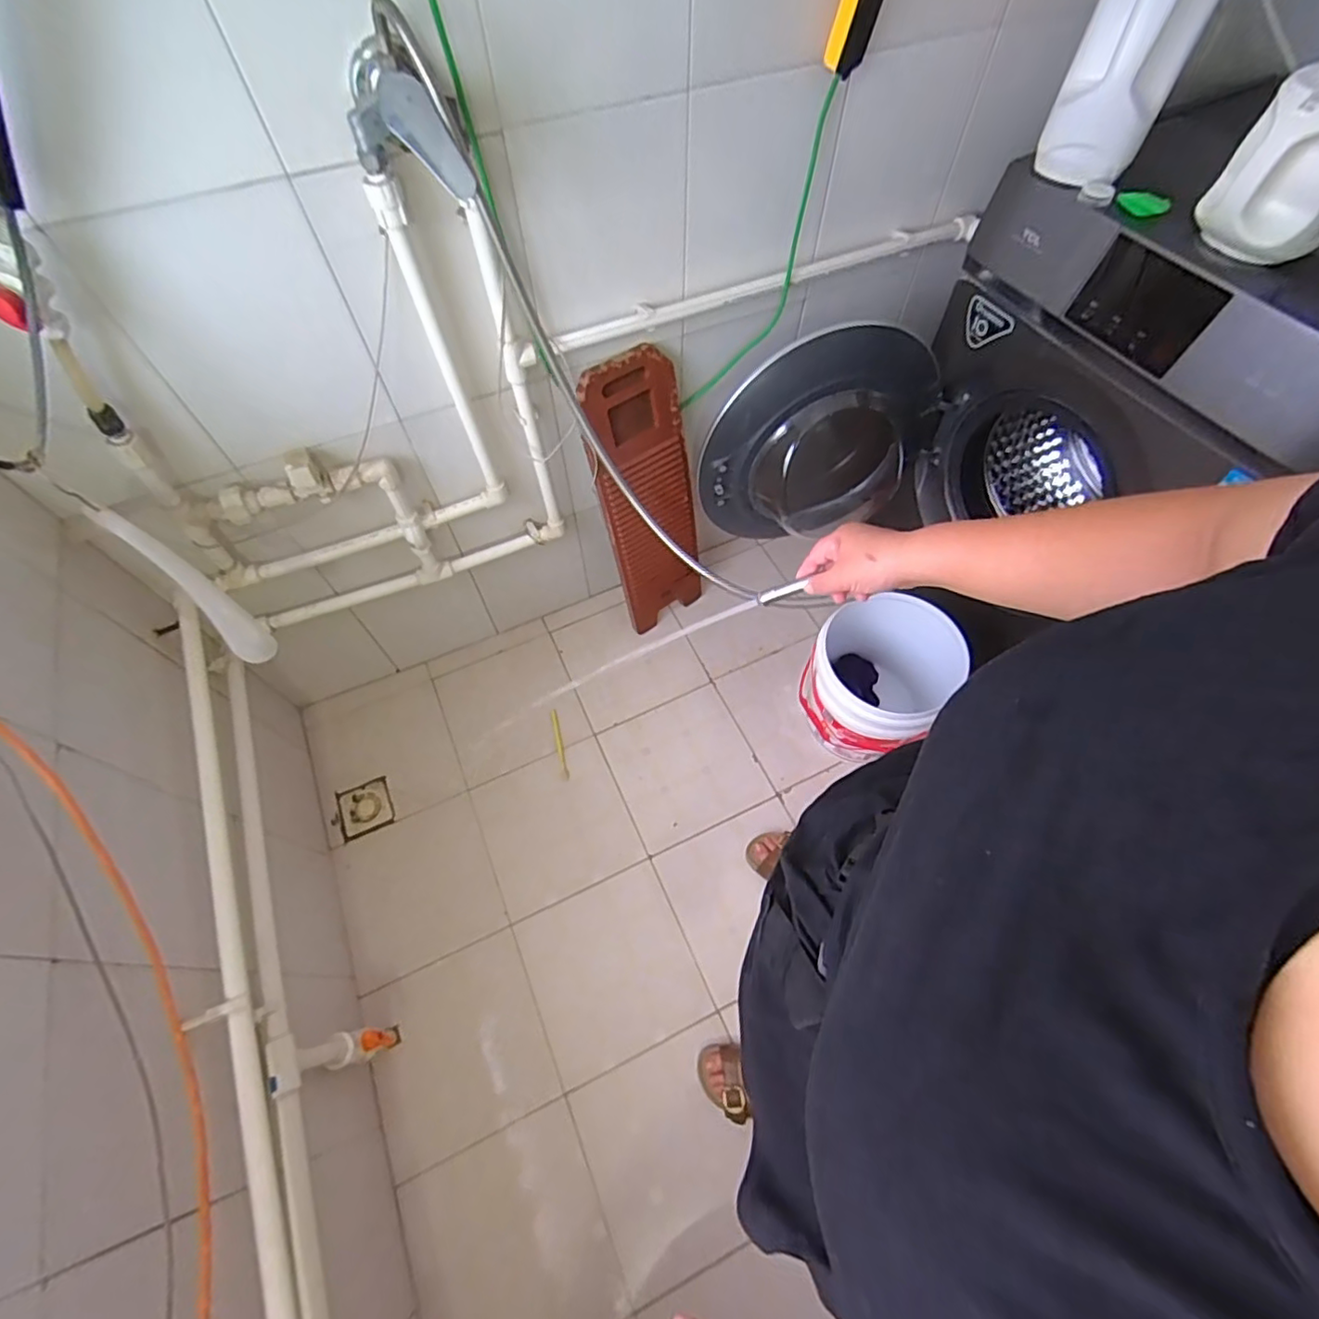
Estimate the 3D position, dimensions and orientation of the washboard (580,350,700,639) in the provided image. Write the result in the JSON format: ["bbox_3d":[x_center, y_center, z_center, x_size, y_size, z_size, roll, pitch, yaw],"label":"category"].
[{"bbox_3d":[-0.016,-0.306,1.249,0.200,0.635,0.030,-30,53,-12],"label":"washboard"}]

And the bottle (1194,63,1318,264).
[{"bbox_3d":[0.704,-0.537,0.652,0.134,0.149,0.127,38,68,19],"label":"bottle"}]

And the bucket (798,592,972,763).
[{"bbox_3d":[0.433,0.059,1.234,0.247,0.306,0.266,0,61,0],"label":"bucket"}]

